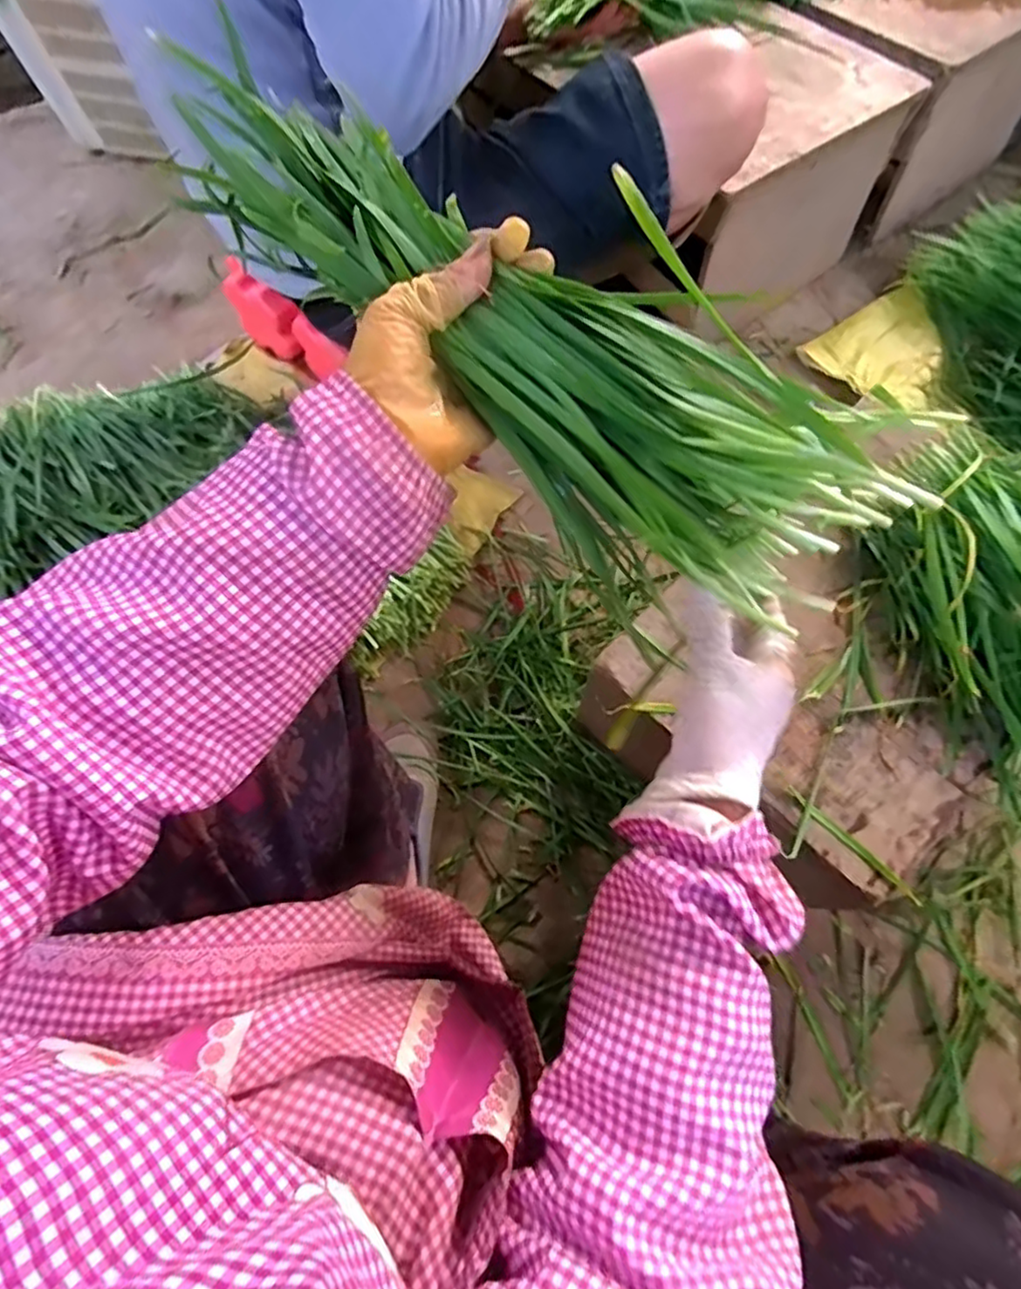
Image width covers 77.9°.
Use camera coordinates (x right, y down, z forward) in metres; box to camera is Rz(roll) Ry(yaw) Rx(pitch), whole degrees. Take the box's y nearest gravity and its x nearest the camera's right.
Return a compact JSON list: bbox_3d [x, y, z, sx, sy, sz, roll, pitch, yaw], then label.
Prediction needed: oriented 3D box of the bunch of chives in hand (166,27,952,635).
[{"bbox_3d":[0.012,-0.140,0.330,0.370,0.124,0.105,33,71,-5],"label":"bunch of chives in hand"}]

